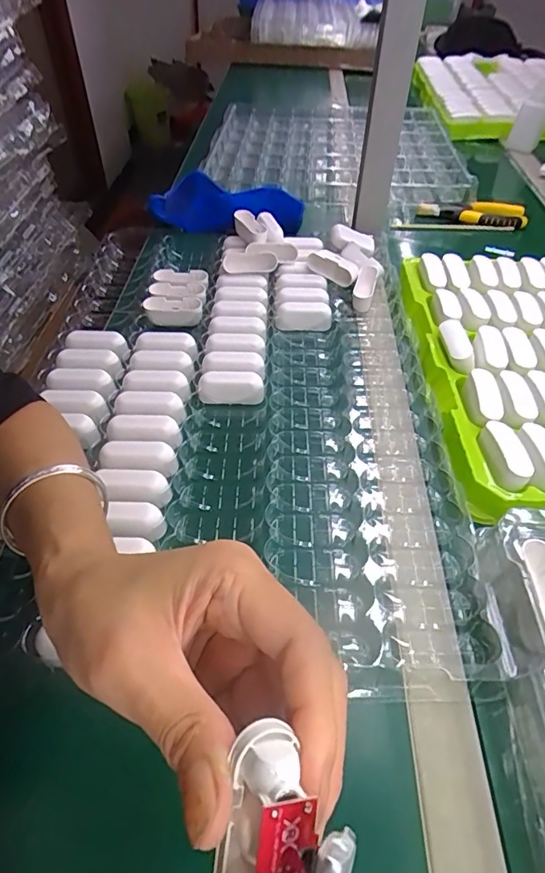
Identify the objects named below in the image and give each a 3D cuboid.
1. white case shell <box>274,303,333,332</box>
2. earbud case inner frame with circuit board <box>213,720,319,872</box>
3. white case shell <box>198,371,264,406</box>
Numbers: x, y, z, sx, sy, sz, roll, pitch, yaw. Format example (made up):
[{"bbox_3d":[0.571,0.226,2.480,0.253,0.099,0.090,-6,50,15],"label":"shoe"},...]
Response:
[{"bbox_3d":[0.035,-0.137,0.557,0.064,0.026,0.024,-3,48,-5],"label":"white case shell"},{"bbox_3d":[-0.003,0.110,0.123,0.024,0.016,0.060,11,88,9],"label":"earbud case inner frame with circuit board"},{"bbox_3d":[-0.041,-0.047,0.480,0.063,0.025,0.023,1,48,-1],"label":"white case shell"}]

